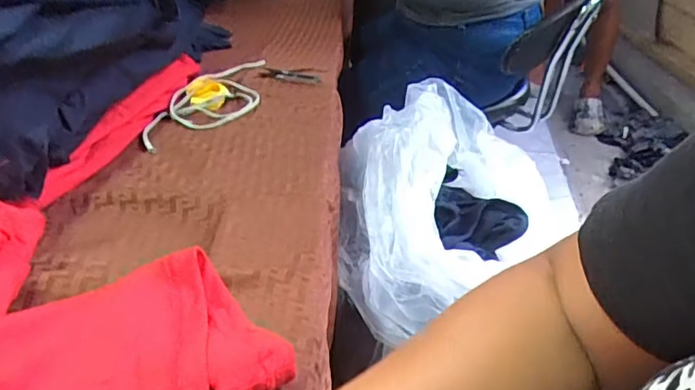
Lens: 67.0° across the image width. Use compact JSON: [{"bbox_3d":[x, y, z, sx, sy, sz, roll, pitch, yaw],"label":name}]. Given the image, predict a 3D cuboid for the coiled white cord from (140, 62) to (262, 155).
[{"bbox_3d":[-0.180,-0.139,0.732,0.108,0.023,0.280,6,37,9],"label":"coiled white cord"}]

